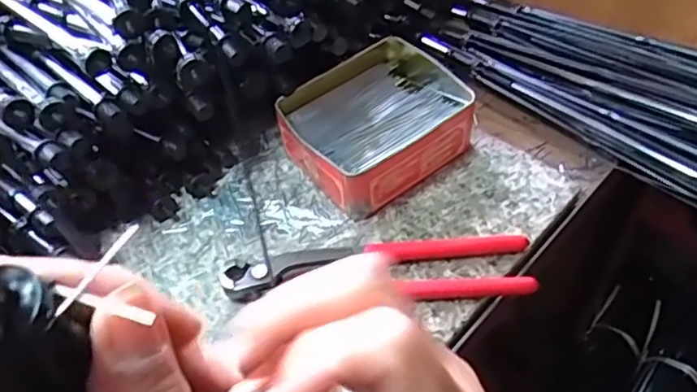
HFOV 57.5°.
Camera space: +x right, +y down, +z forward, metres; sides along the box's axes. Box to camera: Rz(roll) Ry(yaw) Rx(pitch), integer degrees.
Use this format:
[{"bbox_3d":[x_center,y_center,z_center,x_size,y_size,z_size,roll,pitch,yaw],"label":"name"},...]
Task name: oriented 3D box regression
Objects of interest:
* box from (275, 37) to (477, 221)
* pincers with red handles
[{"bbox_3d":[0.021,-0.055,0.463,0.130,0.045,0.104,-33,56,-21],"label":"box"},{"bbox_3d":[0.018,0.045,0.407,0.192,0.011,0.044,-2,51,2],"label":"pincers with red handles"}]

